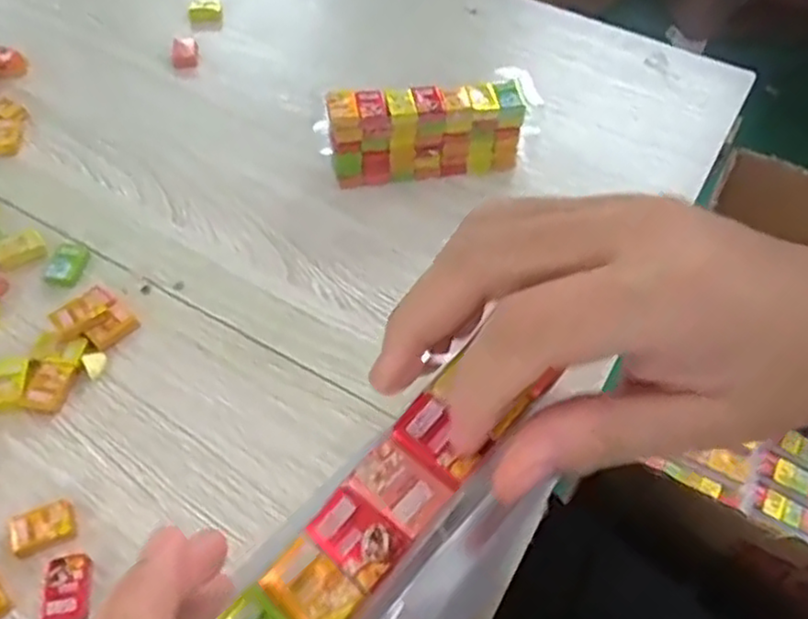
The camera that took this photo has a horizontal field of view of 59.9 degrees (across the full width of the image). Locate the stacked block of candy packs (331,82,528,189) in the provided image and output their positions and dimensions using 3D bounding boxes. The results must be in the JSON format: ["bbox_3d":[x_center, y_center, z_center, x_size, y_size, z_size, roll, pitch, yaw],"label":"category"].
[{"bbox_3d":[0.014,-0.113,0.453,0.121,0.056,0.027,-6,53,-8],"label":"stacked block of candy packs"}]

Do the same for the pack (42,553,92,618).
[{"bbox_3d":[-0.144,0.120,0.299,0.018,0.009,0.028,-5,53,-7],"label":"pack"}]

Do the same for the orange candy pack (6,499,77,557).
[{"bbox_3d":[-0.162,0.098,0.315,0.026,0.008,0.020,-18,55,-16],"label":"orange candy pack"}]

